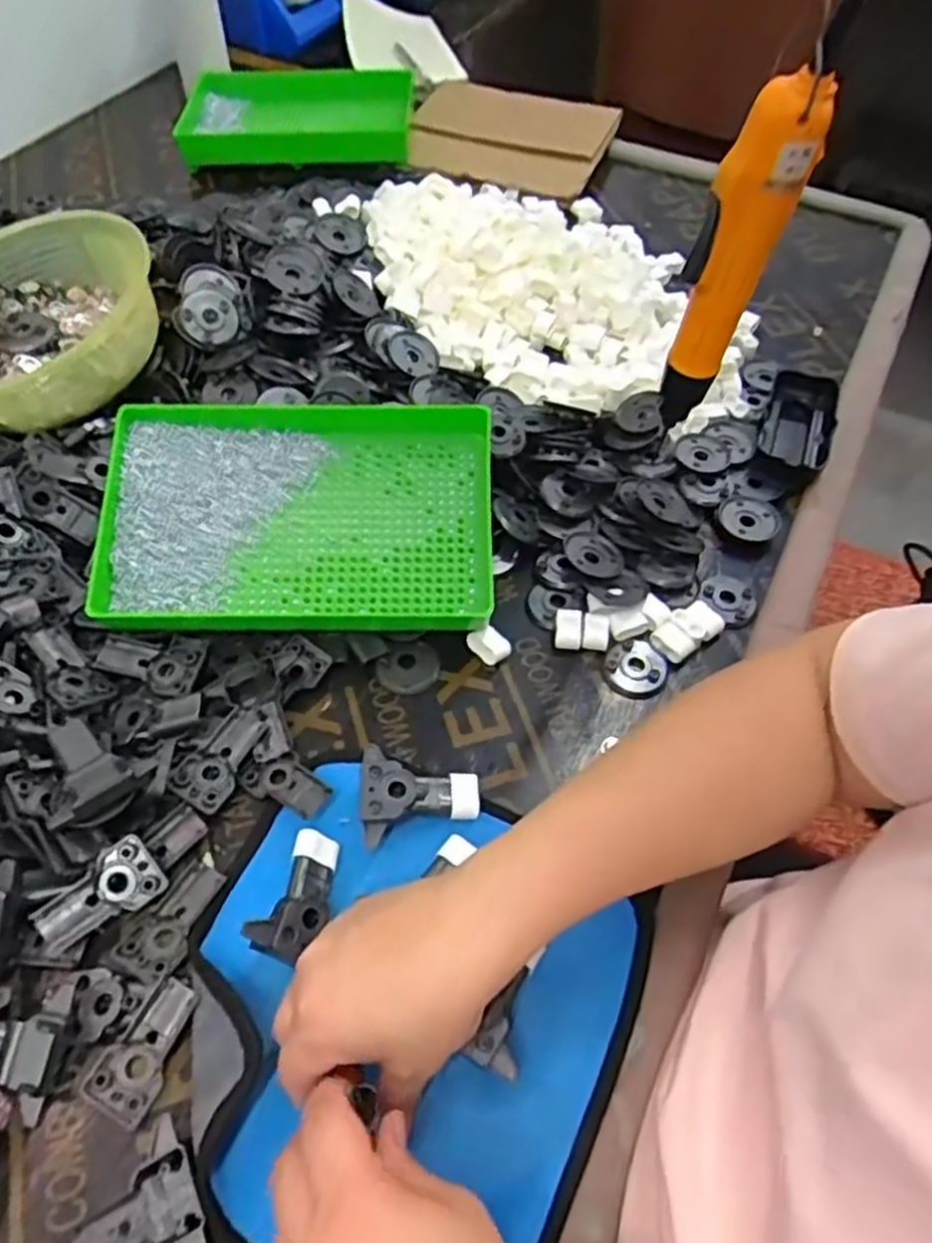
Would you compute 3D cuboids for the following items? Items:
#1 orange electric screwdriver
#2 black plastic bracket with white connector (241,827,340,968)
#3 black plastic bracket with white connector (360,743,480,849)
[{"bbox_3d":[0.145,-0.189,0.436,0.044,0.204,0.034,22,58,13],"label":"orange electric screwdriver"},{"bbox_3d":[-0.083,0.137,0.392,0.031,0.014,0.069,12,37,6],"label":"black plastic bracket with white connector"},{"bbox_3d":[-0.025,0.098,0.431,0.063,0.027,0.051,-1,56,-3],"label":"black plastic bracket with white connector"}]

